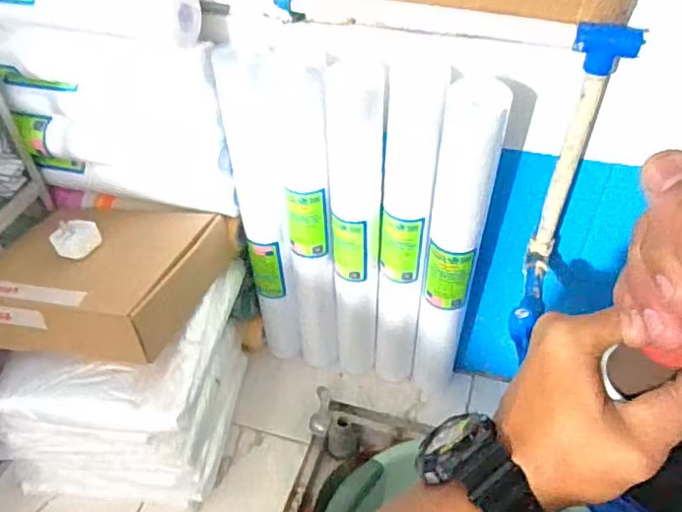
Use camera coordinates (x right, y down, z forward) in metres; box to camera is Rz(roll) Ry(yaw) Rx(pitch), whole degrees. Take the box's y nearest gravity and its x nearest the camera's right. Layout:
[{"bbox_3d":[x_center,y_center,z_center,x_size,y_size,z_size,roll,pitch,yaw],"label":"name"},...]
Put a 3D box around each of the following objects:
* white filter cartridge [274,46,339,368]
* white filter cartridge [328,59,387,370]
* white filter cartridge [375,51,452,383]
[{"bbox_3d":[-0.042,-0.025,0.786,0.063,0.504,0.057,0,45,2],"label":"white filter cartridge"},{"bbox_3d":[0.021,-0.010,0.759,0.062,0.507,0.055,-1,45,1],"label":"white filter cartridge"},{"bbox_3d":[0.084,-0.009,0.764,0.063,0.501,0.065,7,45,9],"label":"white filter cartridge"}]

